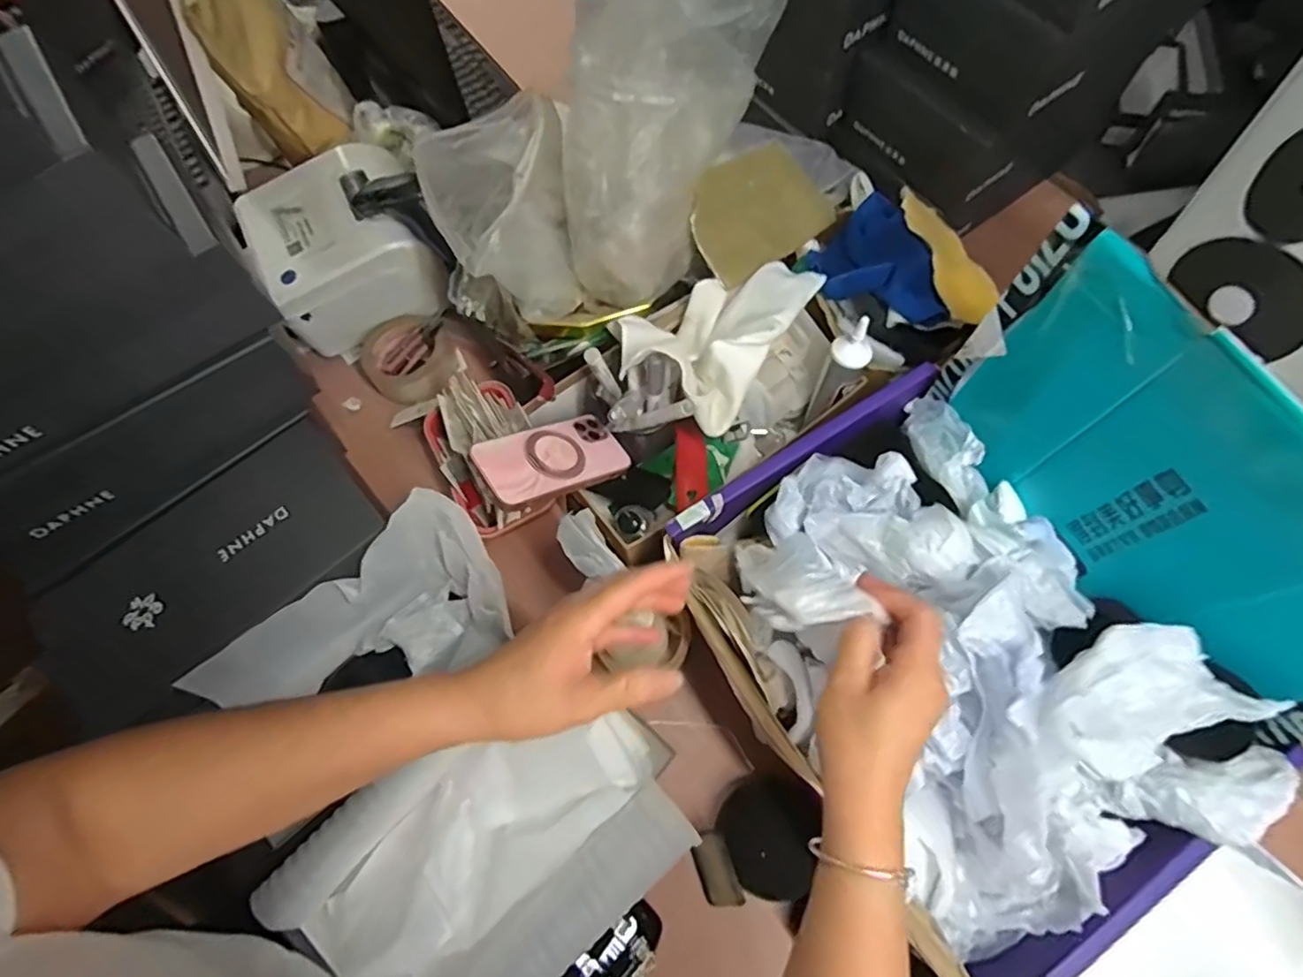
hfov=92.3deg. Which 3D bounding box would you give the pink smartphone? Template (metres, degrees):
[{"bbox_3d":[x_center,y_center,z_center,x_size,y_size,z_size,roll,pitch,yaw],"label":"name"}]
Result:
[{"bbox_3d":[-0.090,-0.029,0.578,0.143,0.012,0.075,-22,68,-39],"label":"pink smartphone"}]

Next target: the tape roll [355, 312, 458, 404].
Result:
[{"bbox_3d":[-0.288,-0.152,0.744,0.108,0.038,0.113,-1,69,2],"label":"tape roll"}]

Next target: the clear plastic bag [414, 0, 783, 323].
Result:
[{"bbox_3d":[-0.034,-0.309,0.568,0.354,0.264,0.162,-13,69,-3],"label":"clear plastic bag"}]

